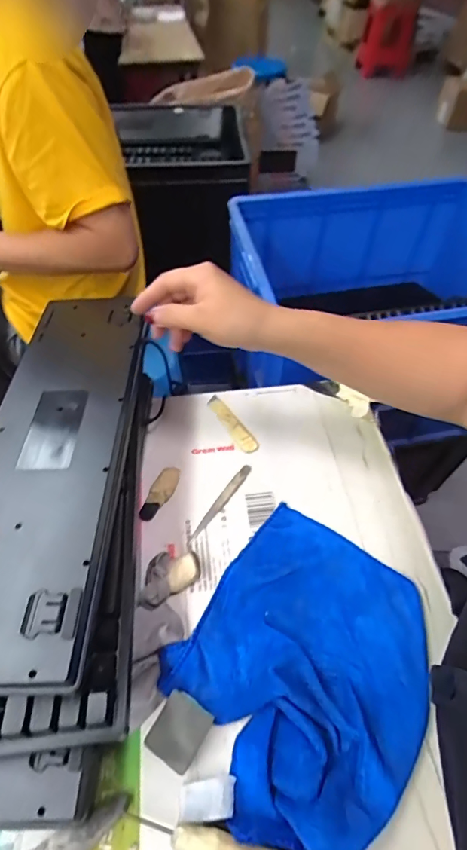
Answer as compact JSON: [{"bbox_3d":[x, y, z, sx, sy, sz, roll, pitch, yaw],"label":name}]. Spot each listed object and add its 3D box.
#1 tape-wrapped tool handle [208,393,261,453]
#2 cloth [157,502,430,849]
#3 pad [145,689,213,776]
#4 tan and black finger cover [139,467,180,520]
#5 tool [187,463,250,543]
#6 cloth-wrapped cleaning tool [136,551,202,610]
[{"bbox_3d":[-0.003,-0.002,0.551,0.023,0.008,0.099,-27,58,-20],"label":"tape-wrapped tool handle"},{"bbox_3d":[0.066,0.202,0.377,0.200,0.024,0.237,31,58,21],"label":"cloth"},{"bbox_3d":[-0.043,0.245,0.342,0.040,0.011,0.045,26,56,18],"label":"pad"},{"bbox_3d":[-0.083,0.078,0.485,0.024,0.015,0.067,17,54,12],"label":"tan and black finger cover"},{"bbox_3d":[-0.014,0.085,0.482,0.012,0.008,0.111,30,58,21],"label":"tool"},{"bbox_3d":[-0.066,0.146,0.418,0.066,0.030,0.040,-29,58,-21],"label":"cloth-wrapped cleaning tool"}]

